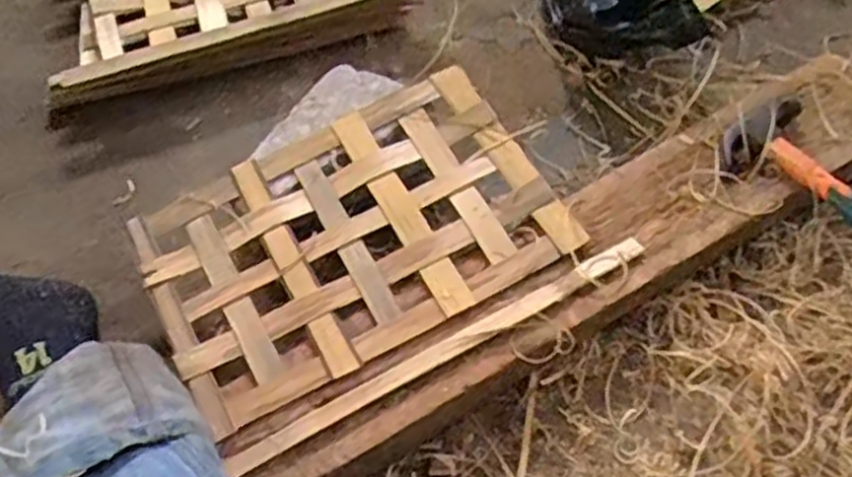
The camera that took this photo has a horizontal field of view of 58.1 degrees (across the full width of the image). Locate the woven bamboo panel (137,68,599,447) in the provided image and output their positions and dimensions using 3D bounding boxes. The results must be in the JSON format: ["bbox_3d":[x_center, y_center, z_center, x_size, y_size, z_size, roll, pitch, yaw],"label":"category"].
[{"bbox_3d":[-0.066,-0.005,0.680,0.349,0.030,0.222,-26,59,-11],"label":"woven bamboo panel"}]

